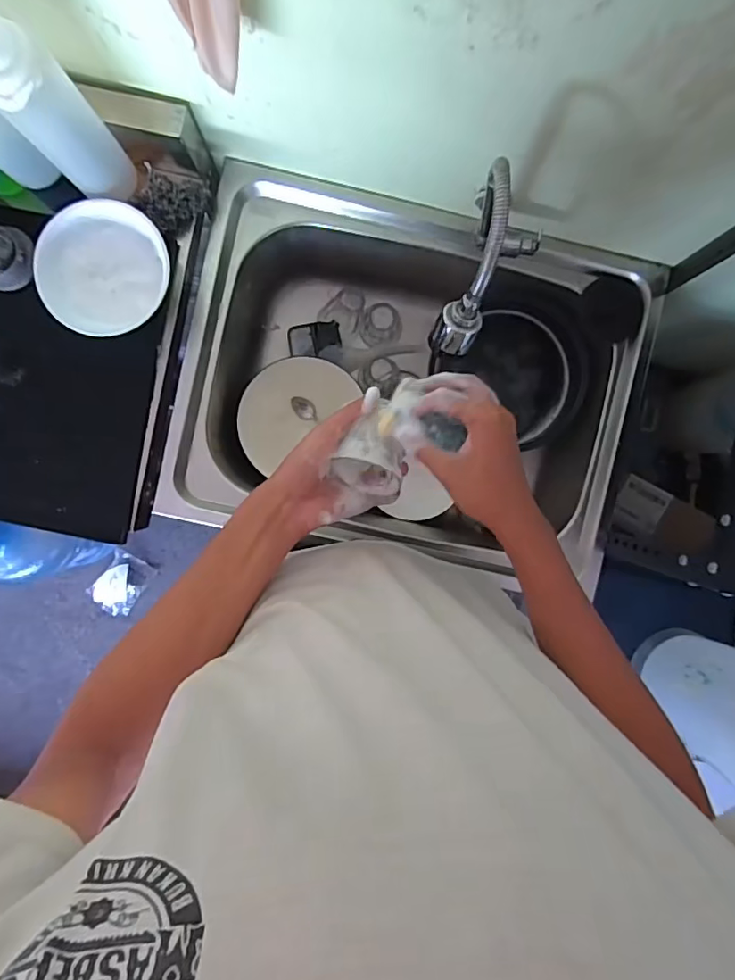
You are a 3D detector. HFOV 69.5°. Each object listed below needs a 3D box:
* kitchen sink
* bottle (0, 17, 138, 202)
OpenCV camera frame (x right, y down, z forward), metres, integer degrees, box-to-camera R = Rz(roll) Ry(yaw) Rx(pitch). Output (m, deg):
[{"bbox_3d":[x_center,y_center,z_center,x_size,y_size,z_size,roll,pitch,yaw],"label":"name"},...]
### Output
[{"bbox_3d":[0.060,-0.160,0.819,0.621,0.211,0.464,10,92,-2],"label":"kitchen sink"},{"bbox_3d":[-0.319,-0.381,0.550,0.073,0.219,0.058,-42,93,0],"label":"bottle"}]

